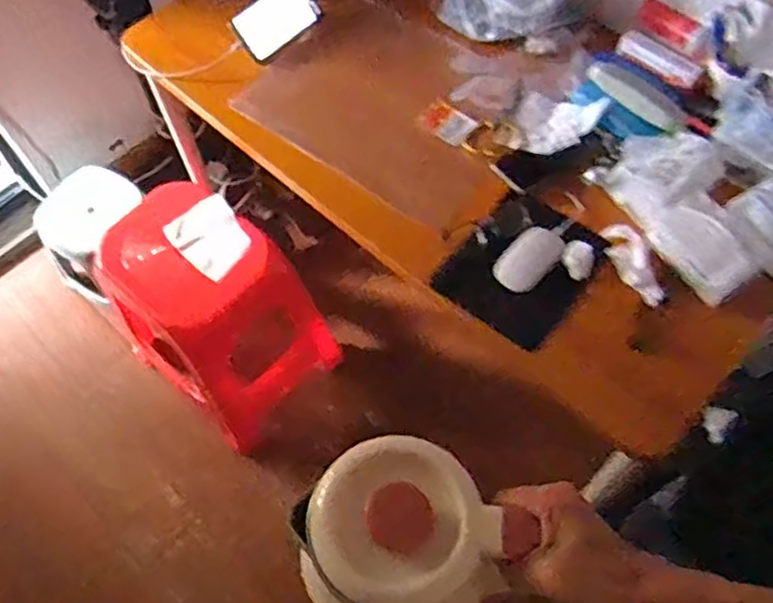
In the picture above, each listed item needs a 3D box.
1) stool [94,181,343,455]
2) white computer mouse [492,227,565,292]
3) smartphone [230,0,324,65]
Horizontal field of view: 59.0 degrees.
[{"bbox_3d":[-0.343,0.036,1.459,0.358,0.461,0.333,39,69,19],"label":"stool"},{"bbox_3d":[0.202,-0.062,0.962,0.102,0.021,0.067,-39,68,-18],"label":"white computer mouse"},{"bbox_3d":[-0.188,-0.488,1.178,0.153,0.015,0.091,-41,101,-10],"label":"smartphone"}]

